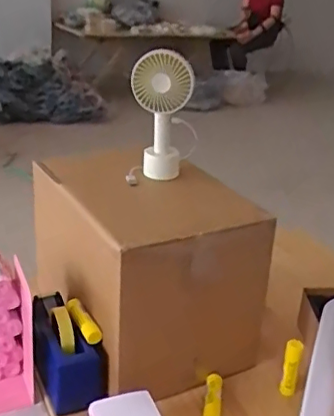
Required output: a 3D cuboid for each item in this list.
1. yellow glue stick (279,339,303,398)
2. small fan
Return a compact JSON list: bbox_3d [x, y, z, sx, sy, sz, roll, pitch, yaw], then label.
[{"bbox_3d":[0.201,0.260,0.955,0.023,0.095,0.028,11,25,16],"label":"yellow glue stick"},{"bbox_3d":[-0.010,-0.155,1.003,0.097,0.226,0.095,5,24,3],"label":"small fan"}]

